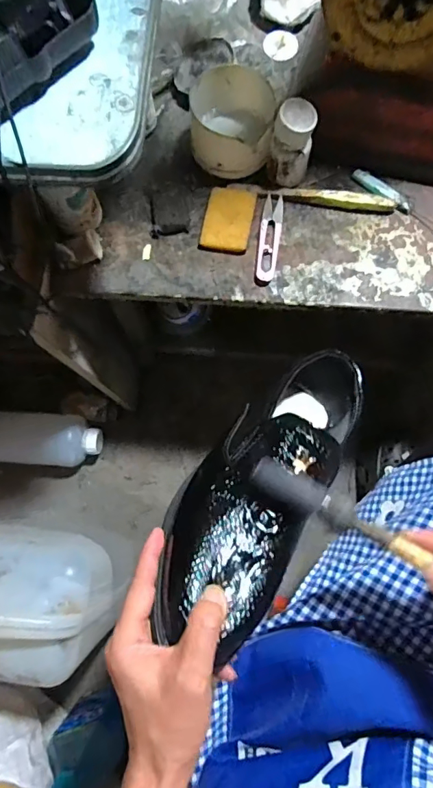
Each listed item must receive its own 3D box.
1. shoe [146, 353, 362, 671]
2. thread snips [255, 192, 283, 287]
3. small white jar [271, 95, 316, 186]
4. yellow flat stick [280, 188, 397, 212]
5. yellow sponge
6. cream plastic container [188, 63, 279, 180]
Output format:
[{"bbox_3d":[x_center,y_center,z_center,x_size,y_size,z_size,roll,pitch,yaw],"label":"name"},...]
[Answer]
[{"bbox_3d":[0.051,0.052,0.358,0.091,0.088,0.284,35,49,8],"label":"shoe"},{"bbox_3d":[0.056,-0.163,0.481,0.021,0.007,0.103,7,78,3],"label":"thread snips"},{"bbox_3d":[0.077,-0.251,0.465,0.038,0.084,0.042,9,78,4],"label":"small white jar"},{"bbox_3d":[0.130,-0.209,0.488,0.119,0.015,0.012,9,78,4],"label":"yellow flat stick"},{"bbox_3d":[0.013,-0.188,0.487,0.050,0.006,0.073,10,78,4],"label":"yellow sponge"},{"bbox_3d":[0.018,-0.292,0.490,0.085,0.059,0.108,3,78,2],"label":"cream plastic container"}]

